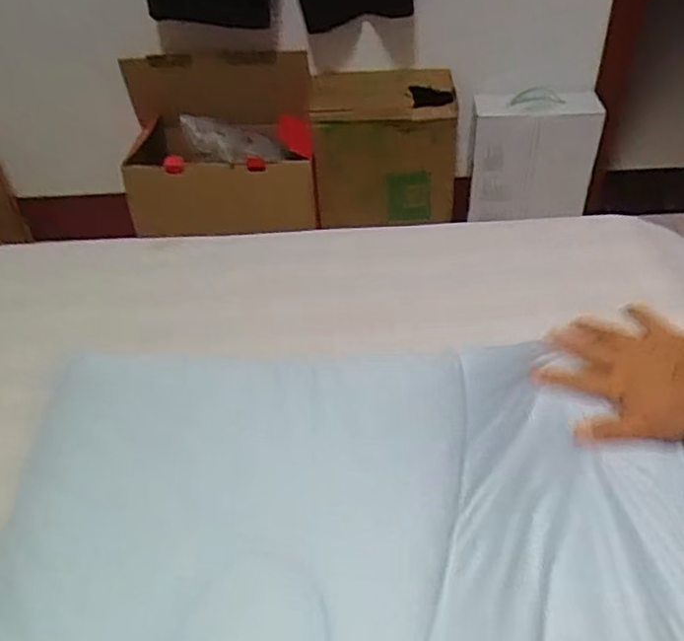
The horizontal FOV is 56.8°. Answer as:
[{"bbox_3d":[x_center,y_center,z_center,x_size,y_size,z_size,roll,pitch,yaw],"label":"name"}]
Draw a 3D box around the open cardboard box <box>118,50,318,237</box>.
[{"bbox_3d":[-0.305,-0.408,1.515,0.485,0.356,0.257,-1,41,4],"label":"open cardboard box"}]

